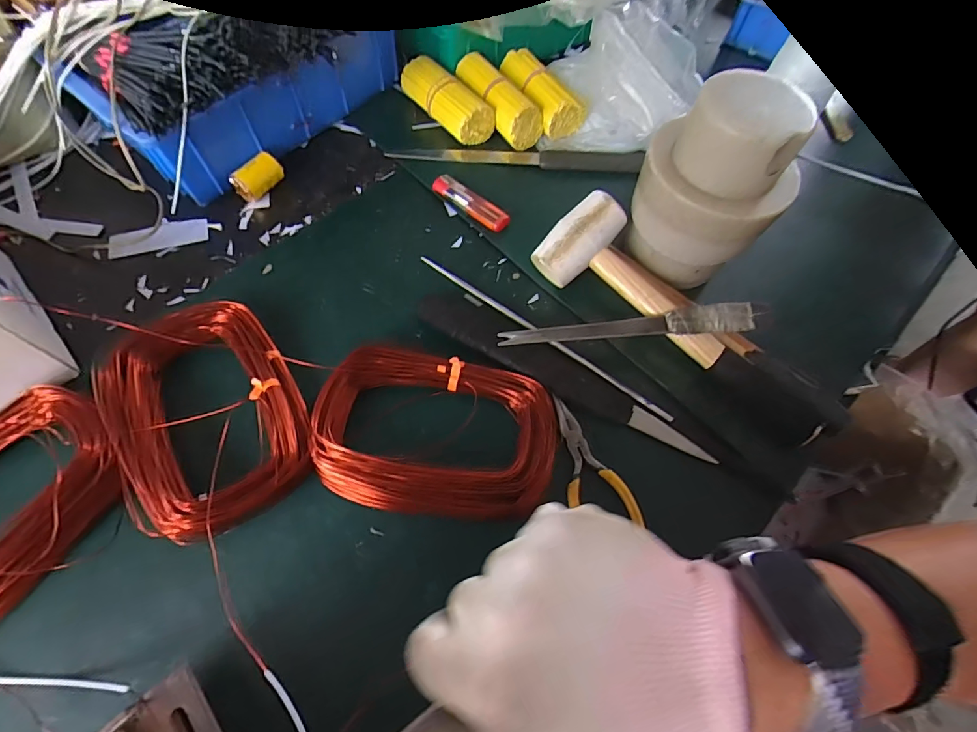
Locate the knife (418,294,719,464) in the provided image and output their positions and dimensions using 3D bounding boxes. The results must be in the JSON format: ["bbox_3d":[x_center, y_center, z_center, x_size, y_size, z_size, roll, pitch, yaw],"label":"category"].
[{"bbox_3d":[0.054,0.005,0.378,0.260,0.019,0.044,31,66,12],"label":"knife"}]

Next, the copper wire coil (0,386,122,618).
[{"bbox_3d":[-0.335,0.096,0.302,0.120,0.029,0.170,38,68,15],"label":"copper wire coil"}]

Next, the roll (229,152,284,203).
[{"bbox_3d":[-0.232,-0.189,0.458,0.031,0.027,0.048,35,67,13],"label":"roll"}]

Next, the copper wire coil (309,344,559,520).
[{"bbox_3d":[-0.037,0.046,0.338,0.175,0.024,0.119,9,64,1],"label":"copper wire coil"}]

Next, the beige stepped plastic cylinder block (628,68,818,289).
[{"bbox_3d":[0.173,-0.138,0.357,0.105,0.137,0.098,36,67,14],"label":"beige stepped plastic cylinder block"}]

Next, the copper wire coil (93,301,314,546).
[{"bbox_3d":[-0.210,0.033,0.343,0.120,0.029,0.184,-27,68,-16],"label":"copper wire coil"}]

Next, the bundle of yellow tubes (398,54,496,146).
[{"bbox_3d":[-0.047,-0.293,0.504,0.048,0.045,0.121,-31,69,-17],"label":"bundle of yellow tubes"}]

